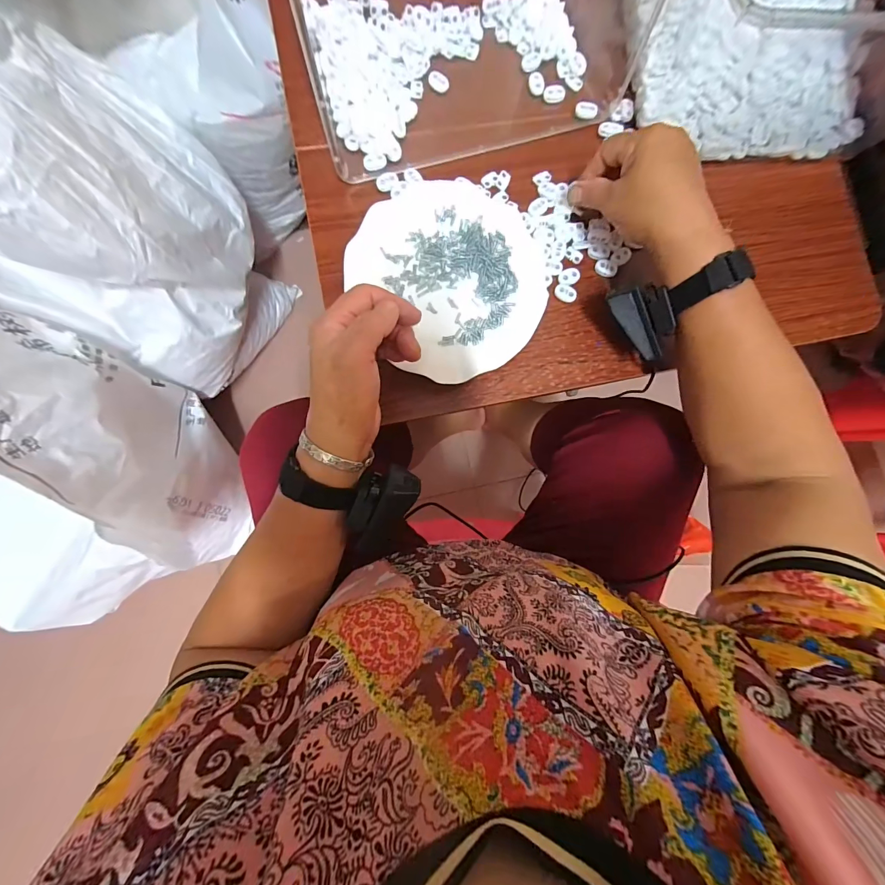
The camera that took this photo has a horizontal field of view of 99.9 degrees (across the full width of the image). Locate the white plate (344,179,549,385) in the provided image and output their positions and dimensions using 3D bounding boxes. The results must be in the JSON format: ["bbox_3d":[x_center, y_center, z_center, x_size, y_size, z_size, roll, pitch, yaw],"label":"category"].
[{"bbox_3d":[0.013,-0.158,0.355,0.171,0.026,0.186,0,86,-4],"label":"white plate"}]

